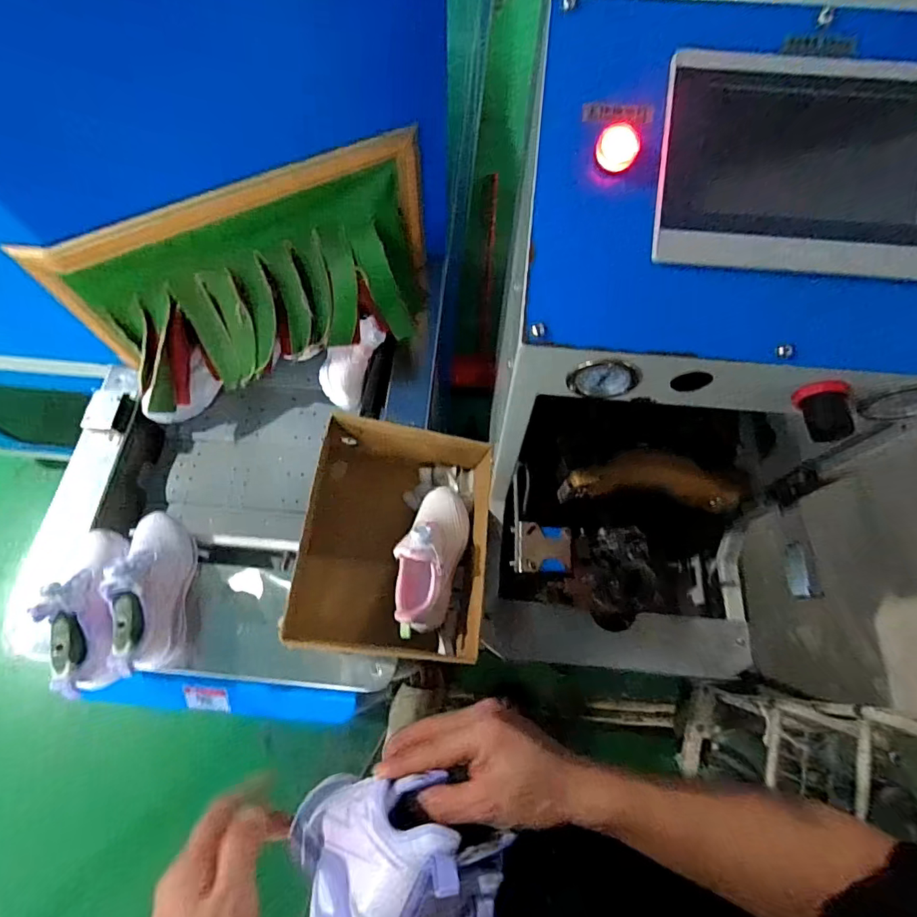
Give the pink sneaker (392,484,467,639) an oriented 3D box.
[{"bbox_3d":[-0.038,0.139,0.712,0.082,0.140,0.221,13,69,4],"label":"pink sneaker"}]

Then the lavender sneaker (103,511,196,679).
[{"bbox_3d":[-0.439,0.185,0.711,0.081,0.156,0.223,-11,69,-5],"label":"lavender sneaker"}]

